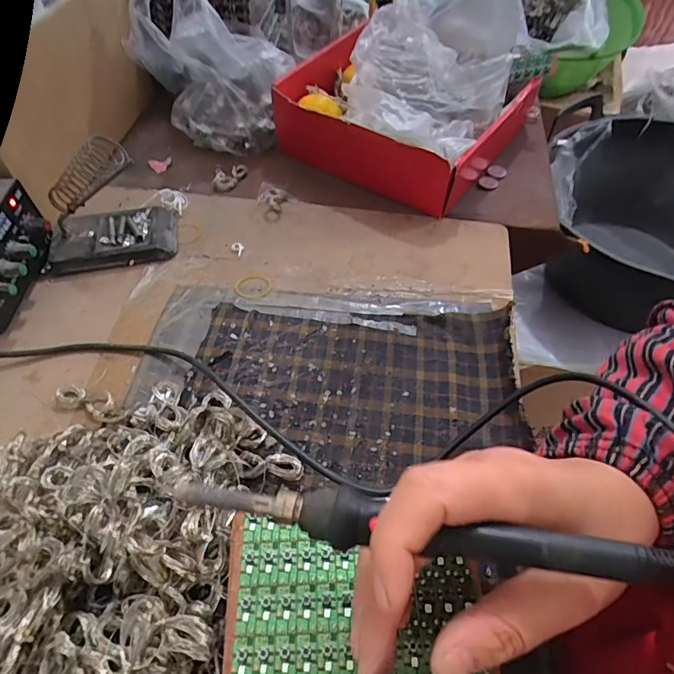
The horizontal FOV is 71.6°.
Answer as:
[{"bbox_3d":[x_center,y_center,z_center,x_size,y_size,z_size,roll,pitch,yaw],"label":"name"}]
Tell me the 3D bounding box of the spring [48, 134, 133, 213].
[{"bbox_3d":[-0.210,-0.135,0.390,0.080,0.025,0.025,-34,55,14],"label":"spring"}]

